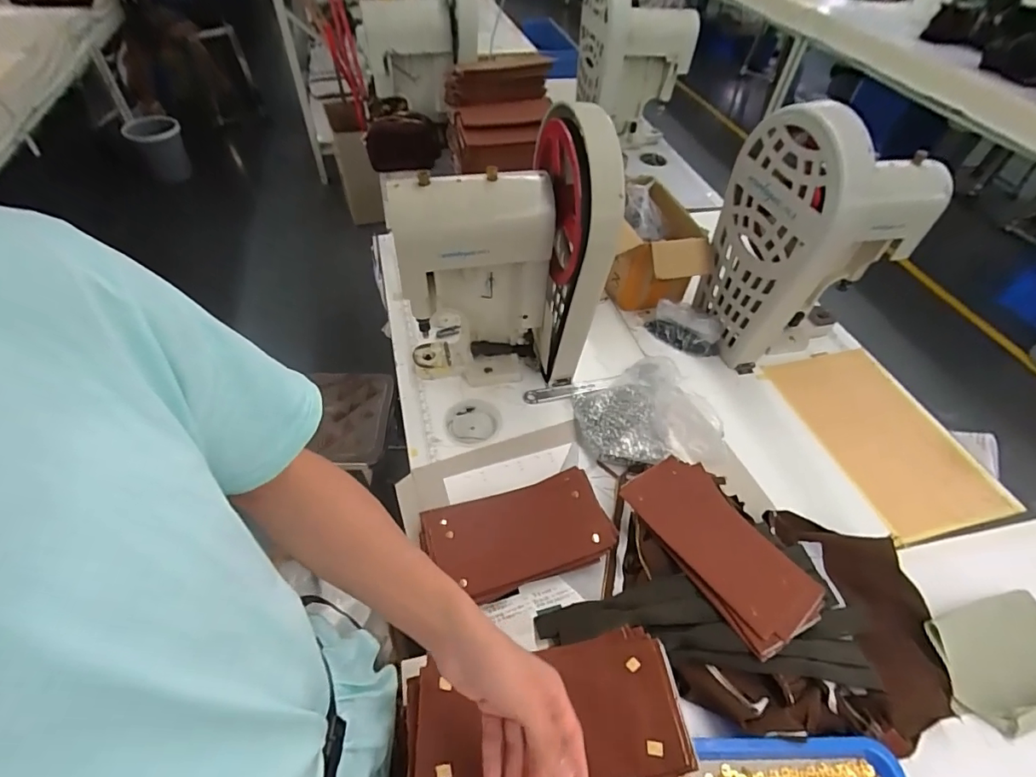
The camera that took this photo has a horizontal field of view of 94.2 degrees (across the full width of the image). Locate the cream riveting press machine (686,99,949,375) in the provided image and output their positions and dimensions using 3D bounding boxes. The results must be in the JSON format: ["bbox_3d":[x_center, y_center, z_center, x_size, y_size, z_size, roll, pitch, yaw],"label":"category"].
[{"bbox_3d":[0.566,-0.303,0.955,0.306,0.447,0.251,-16,53,-16],"label":"cream riveting press machine"}]

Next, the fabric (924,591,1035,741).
[{"bbox_3d":[0.662,0.361,0.640,0.217,0.032,0.138,-11,52,-12],"label":"fabric"}]

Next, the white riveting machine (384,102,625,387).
[{"bbox_3d":[-0.021,-0.216,0.847,0.335,0.433,0.201,6,50,2],"label":"white riveting machine"}]

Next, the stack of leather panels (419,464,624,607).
[{"bbox_3d":[0.001,0.219,0.727,0.269,0.031,0.149,-13,52,-14],"label":"stack of leather panels"}]

